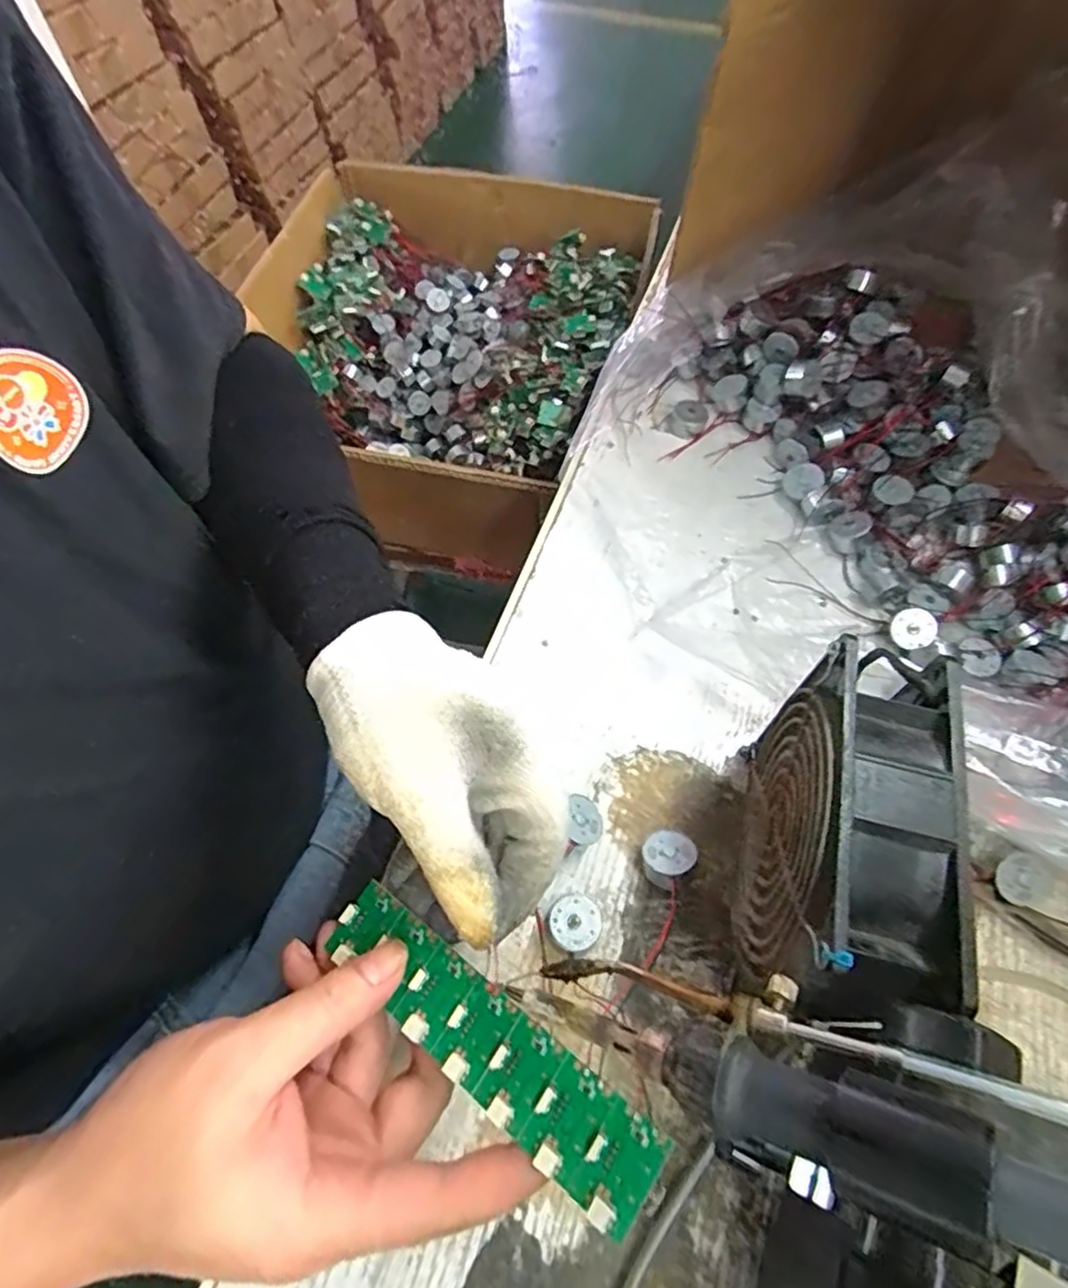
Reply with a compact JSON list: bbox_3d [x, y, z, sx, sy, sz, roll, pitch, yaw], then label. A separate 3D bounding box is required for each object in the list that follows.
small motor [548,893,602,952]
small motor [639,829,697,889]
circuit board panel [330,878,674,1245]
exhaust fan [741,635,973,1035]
[{"bbox_3d":[0.018,0.126,0.295,0.022,0.015,0.023,1,61,-1],"label":"small motor"},{"bbox_3d":[0.062,0.100,0.308,0.022,0.017,0.023,1,61,-1],"label":"small motor"},{"bbox_3d":[-0.019,0.135,0.228,0.137,0.005,0.030,29,64,28],"label":"circuit board panel"},{"bbox_3d":[0.113,0.079,0.260,0.050,0.121,0.129,15,62,9],"label":"exhaust fan"}]

